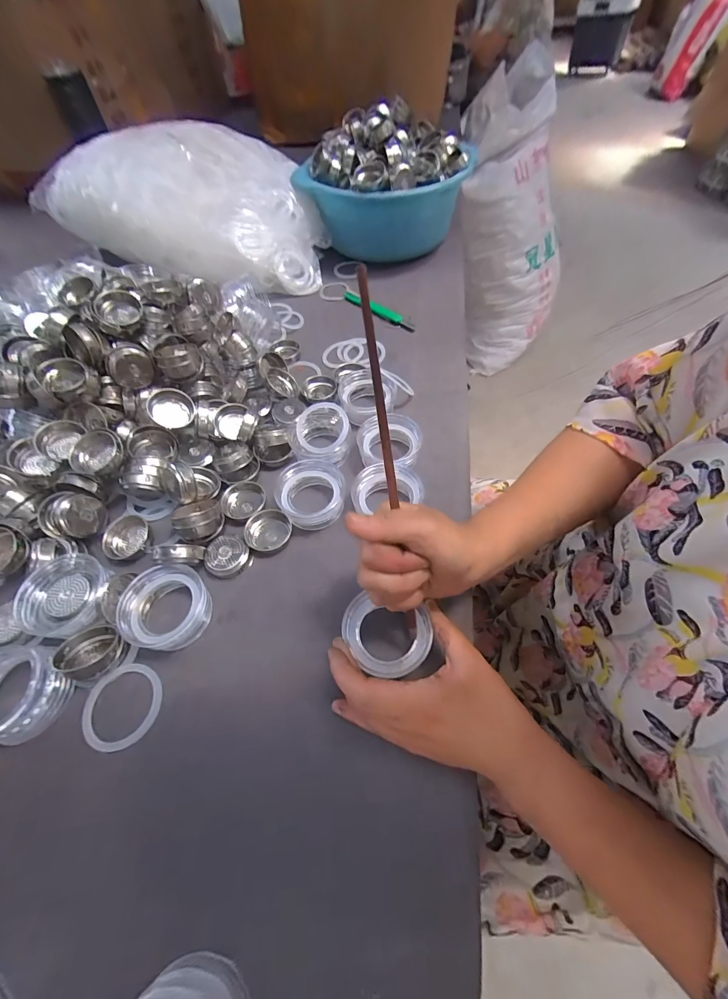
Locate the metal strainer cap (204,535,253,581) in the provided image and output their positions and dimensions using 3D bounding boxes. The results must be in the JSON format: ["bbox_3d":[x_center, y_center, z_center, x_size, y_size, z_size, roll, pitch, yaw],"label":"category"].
[{"bbox_3d":[-0.128,0.054,0.353,0.041,0.013,0.038,-2,57,3],"label":"metal strainer cap"}]

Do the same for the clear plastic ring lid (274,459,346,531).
[{"bbox_3d":[-0.053,-0.005,0.381,0.068,0.028,0.067,-2,57,3],"label":"clear plastic ring lid"}]

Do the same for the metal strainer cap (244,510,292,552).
[{"bbox_3d":[-0.095,0.030,0.368,0.045,0.013,0.037,-37,62,-19],"label":"metal strainer cap"}]

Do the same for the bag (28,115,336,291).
[{"bbox_3d":[-0.286,-0.500,0.622,0.471,0.142,0.239,22,61,17],"label":"bag"}]

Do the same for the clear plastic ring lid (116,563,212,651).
[{"bbox_3d":[-0.170,0.096,0.322,0.067,0.029,0.067,-20,69,-26],"label":"clear plastic ring lid"}]

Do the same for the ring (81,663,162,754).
[{"bbox_3d":[-0.190,0.161,0.291,0.059,0.004,0.058,-10,57,-3],"label":"ring"}]

